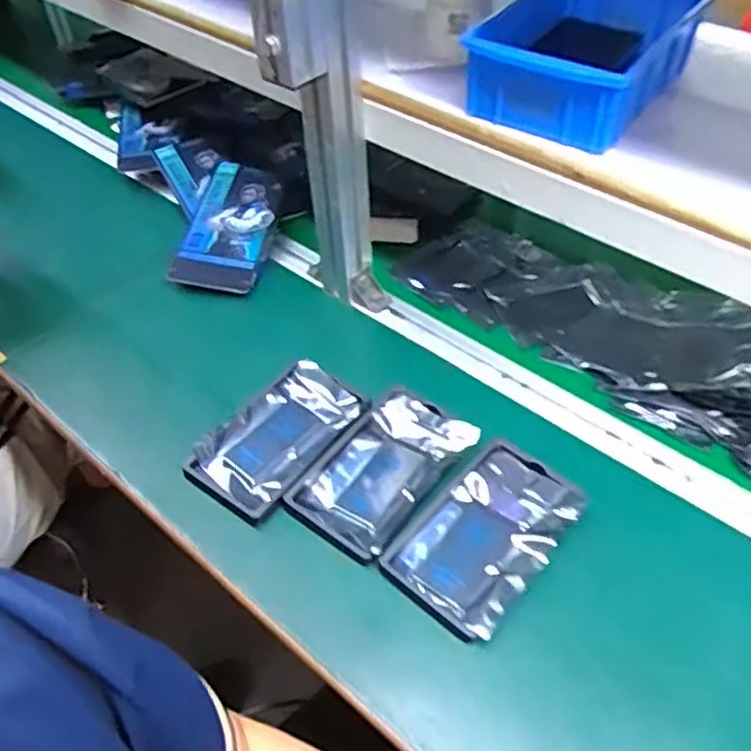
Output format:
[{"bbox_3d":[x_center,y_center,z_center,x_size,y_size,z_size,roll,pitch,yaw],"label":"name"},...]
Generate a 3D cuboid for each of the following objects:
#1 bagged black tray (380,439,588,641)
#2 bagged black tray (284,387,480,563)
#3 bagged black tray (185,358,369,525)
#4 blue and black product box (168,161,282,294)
[{"bbox_3d":[0.089,0.124,0.562,0.098,0.014,0.152,33,56,28],"label":"bagged black tray"},{"bbox_3d":[0.007,0.078,0.607,0.097,0.017,0.158,30,55,26],"label":"bagged black tray"},{"bbox_3d":[-0.088,0.052,0.635,0.098,0.017,0.155,28,53,25],"label":"bagged black tray"},{"bbox_3d":[-0.166,-0.172,0.818,0.095,0.028,0.175,9,65,12],"label":"blue and black product box"}]

